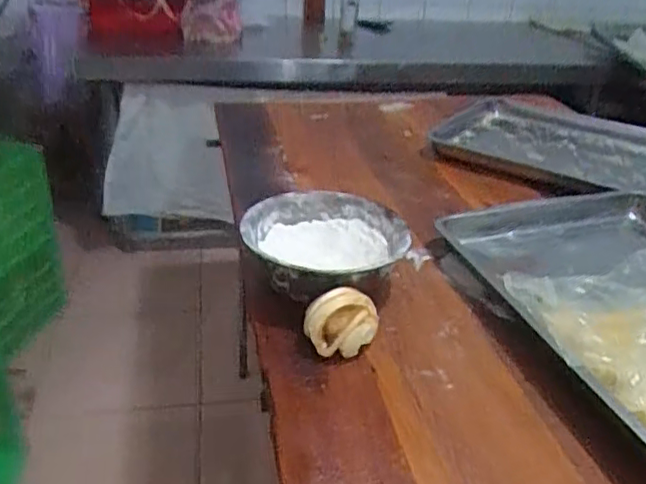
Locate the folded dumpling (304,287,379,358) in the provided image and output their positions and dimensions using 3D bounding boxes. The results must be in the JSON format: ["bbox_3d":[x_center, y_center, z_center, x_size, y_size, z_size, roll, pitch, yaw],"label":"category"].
[{"bbox_3d":[0.020,0.099,0.720,0.079,0.062,0.073,12,30,18],"label":"folded dumpling"}]

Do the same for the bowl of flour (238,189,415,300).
[{"bbox_3d":[0.003,0.014,0.840,0.213,0.085,0.225,3,29,-1],"label":"bowl of flour"}]

